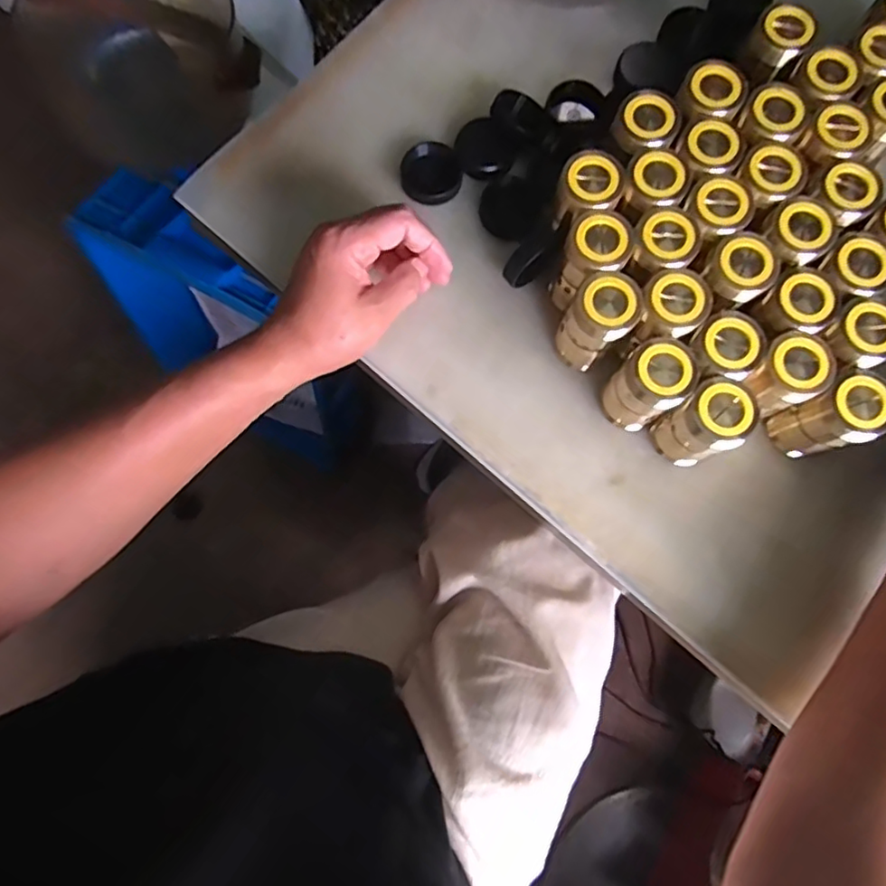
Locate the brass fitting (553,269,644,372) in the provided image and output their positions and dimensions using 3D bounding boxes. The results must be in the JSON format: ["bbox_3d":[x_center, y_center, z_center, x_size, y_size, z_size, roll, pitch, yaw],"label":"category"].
[{"bbox_3d":[0.098,-0.076,0.396,0.039,0.082,0.036,0,79,-1],"label":"brass fitting"}]

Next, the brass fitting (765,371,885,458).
[{"bbox_3d":[0.243,-0.014,0.385,0.034,0.086,0.038,-19,80,-4],"label":"brass fitting"}]

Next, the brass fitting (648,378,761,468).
[{"bbox_3d":[0.162,-0.009,0.384,0.037,0.084,0.040,0,79,-1],"label":"brass fitting"}]

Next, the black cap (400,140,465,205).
[{"bbox_3d":[-0.008,-0.199,0.441,0.044,0.009,0.049,-1,79,-1],"label":"black cap"}]

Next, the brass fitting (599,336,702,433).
[{"bbox_3d":[0.130,-0.037,0.388,0.040,0.079,0.044,0,79,-1],"label":"brass fitting"}]

